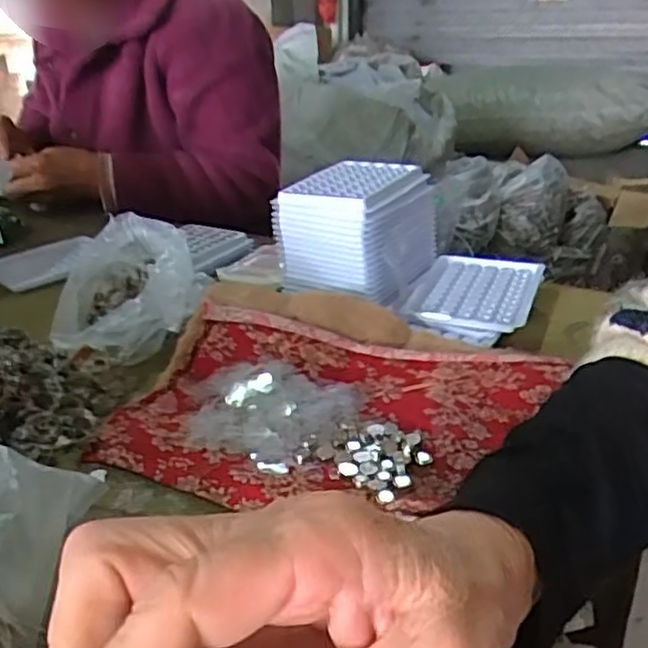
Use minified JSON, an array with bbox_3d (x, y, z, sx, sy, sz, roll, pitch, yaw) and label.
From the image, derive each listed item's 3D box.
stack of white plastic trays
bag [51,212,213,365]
[{"bbox_3d":[0.033,-0.083,0.625,0.105,0.097,0.124,12,28,27],"label":"stack of white plastic trays"},{"bbox_3d":[-0.157,-0.026,0.564,0.121,0.077,0.145,-8,25,-13],"label":"bag"}]

